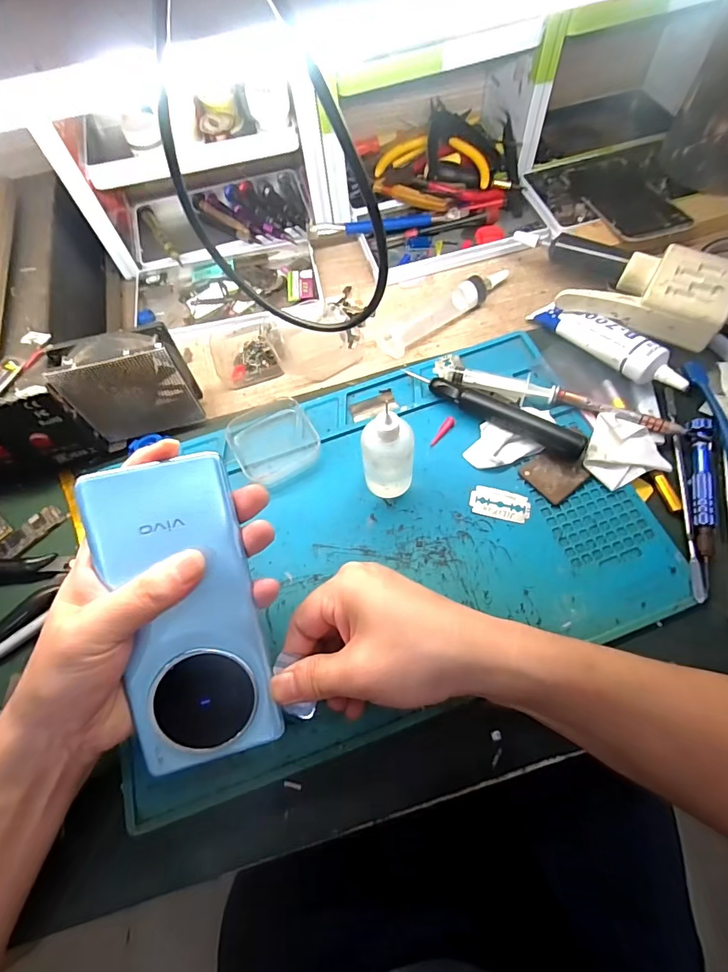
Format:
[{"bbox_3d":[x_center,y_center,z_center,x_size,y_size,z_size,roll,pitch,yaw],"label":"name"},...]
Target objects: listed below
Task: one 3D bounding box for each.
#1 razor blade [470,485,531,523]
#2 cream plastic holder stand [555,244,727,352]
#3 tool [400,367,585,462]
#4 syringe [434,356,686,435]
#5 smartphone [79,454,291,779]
[{"bbox_3d":[0.100,0.012,0.326,0.043,0.004,0.024,11,67,8],"label":"razor blade"},{"bbox_3d":[0.230,-0.159,0.368,0.117,0.049,0.061,22,69,13],"label":"cream plastic holder stand"},{"bbox_3d":[0.099,-0.059,0.347,0.144,0.023,0.015,30,71,16],"label":"tool"},{"bbox_3d":[0.148,-0.075,0.355,0.188,0.016,0.029,18,68,11],"label":"syringe"},{"bbox_3d":[-0.096,0.068,0.240,0.071,0.006,0.163,-12,94,-12],"label":"smartphone"}]

